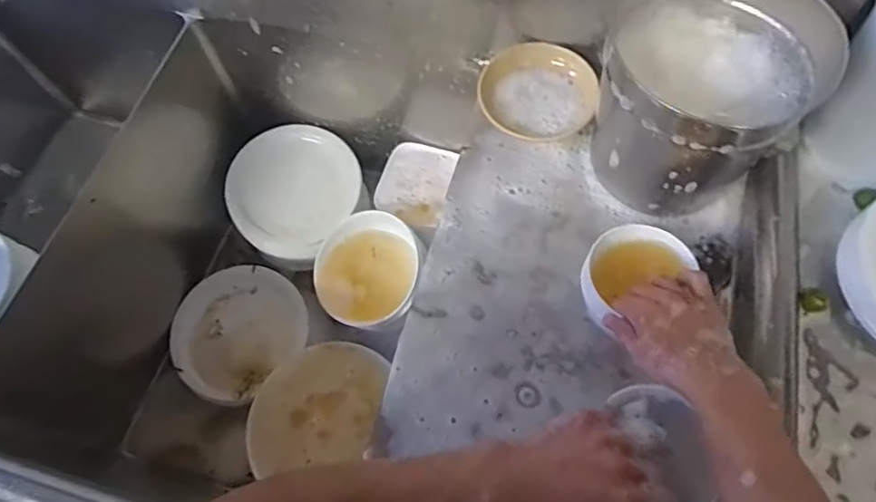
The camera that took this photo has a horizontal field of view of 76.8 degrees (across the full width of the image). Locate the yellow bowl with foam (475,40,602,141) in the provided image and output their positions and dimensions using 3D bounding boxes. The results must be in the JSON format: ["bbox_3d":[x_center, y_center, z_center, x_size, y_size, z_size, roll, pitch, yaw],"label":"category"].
[{"bbox_3d":[0.122,-0.191,0.687,0.138,0.051,0.122,25,70,13],"label":"yellow bowl with foam"}]

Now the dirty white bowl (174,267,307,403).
[{"bbox_3d":[-0.340,0.134,0.943,0.201,0.050,0.218,-1,66,3],"label":"dirty white bowl"}]

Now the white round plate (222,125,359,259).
[{"bbox_3d":[-0.250,-0.111,0.939,0.219,0.040,0.217,-1,66,3],"label":"white round plate"}]

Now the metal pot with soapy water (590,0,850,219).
[{"bbox_3d":[0.271,-0.159,0.590,0.190,0.185,0.197,-1,66,3],"label":"metal pot with soapy water"}]

